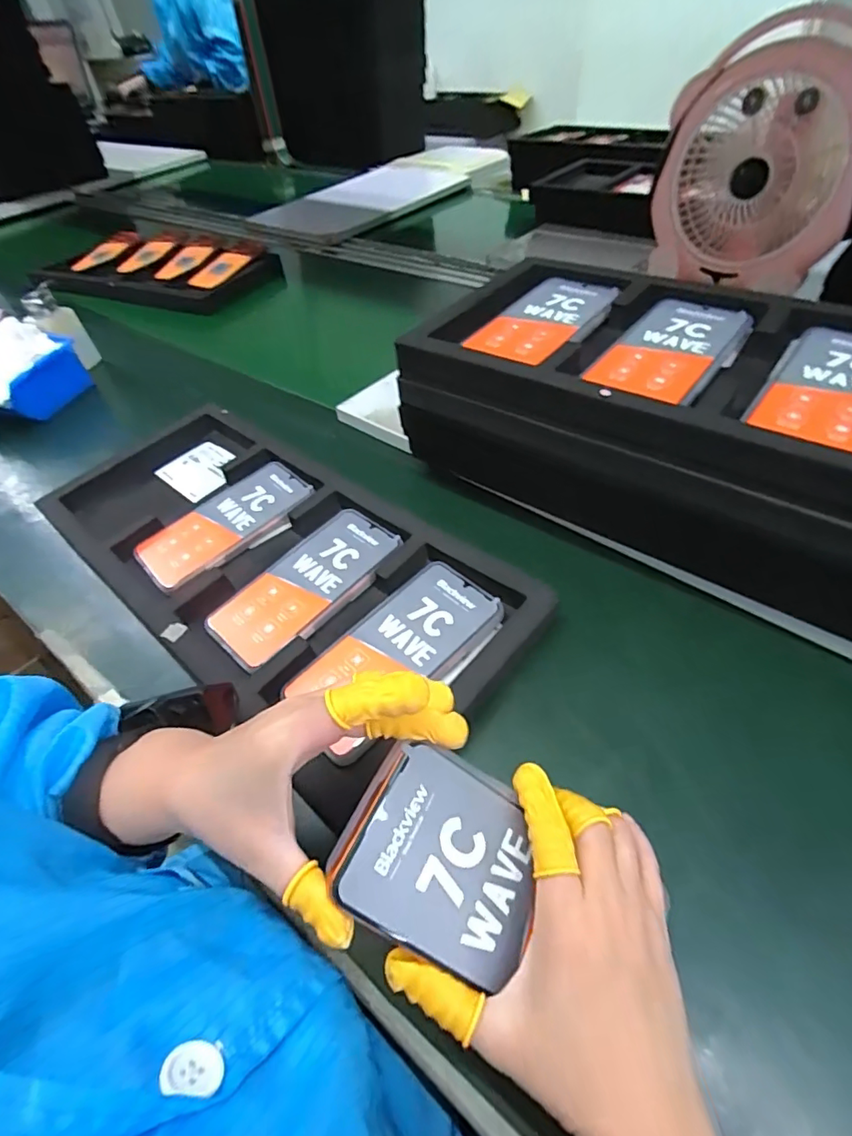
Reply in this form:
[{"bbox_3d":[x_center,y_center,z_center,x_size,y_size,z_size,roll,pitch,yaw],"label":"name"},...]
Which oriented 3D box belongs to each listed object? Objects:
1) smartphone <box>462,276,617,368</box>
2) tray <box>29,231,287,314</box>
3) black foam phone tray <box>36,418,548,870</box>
[{"bbox_3d":[0.106,-0.222,0.460,0.074,0.009,0.152,27,56,26],"label":"smartphone"},{"bbox_3d":[-0.525,-0.590,1.016,0.456,0.030,0.229,16,52,18],"label":"tray"},{"bbox_3d":[-0.144,-0.010,0.467,0.472,0.036,0.224,35,60,31],"label":"black foam phone tray"}]

